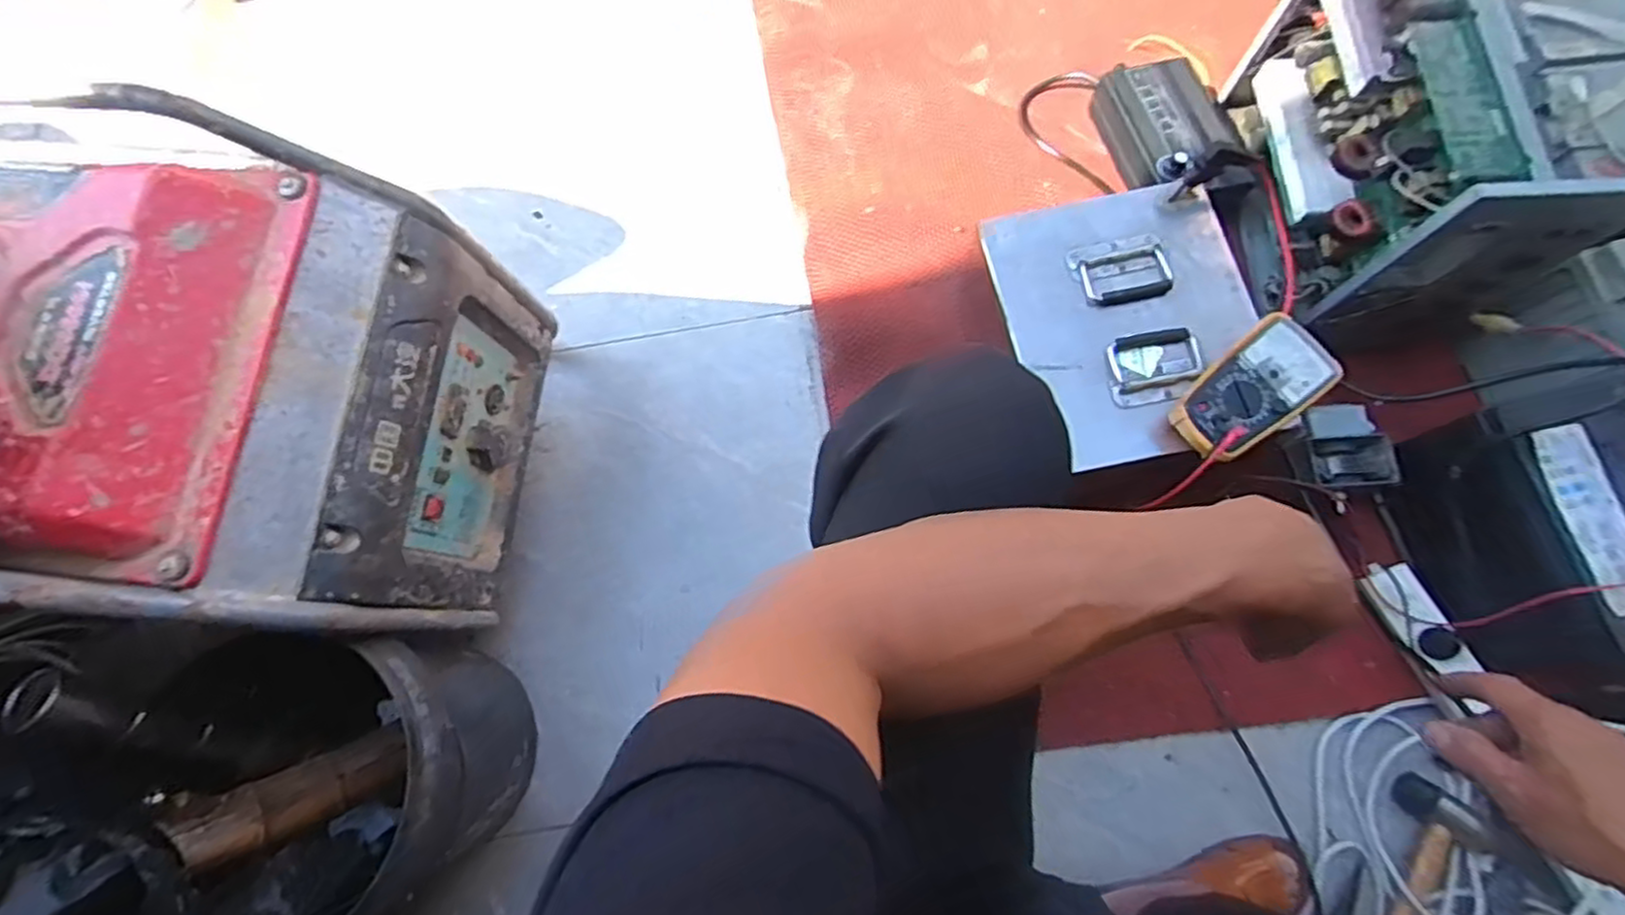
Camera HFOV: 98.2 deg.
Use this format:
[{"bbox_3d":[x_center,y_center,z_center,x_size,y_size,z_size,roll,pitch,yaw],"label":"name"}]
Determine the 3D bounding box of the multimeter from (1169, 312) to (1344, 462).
[{"bbox_3d":[0.458,-0.065,0.736,0.173,0.052,0.095,-41,78,-8],"label":"multimeter"}]

